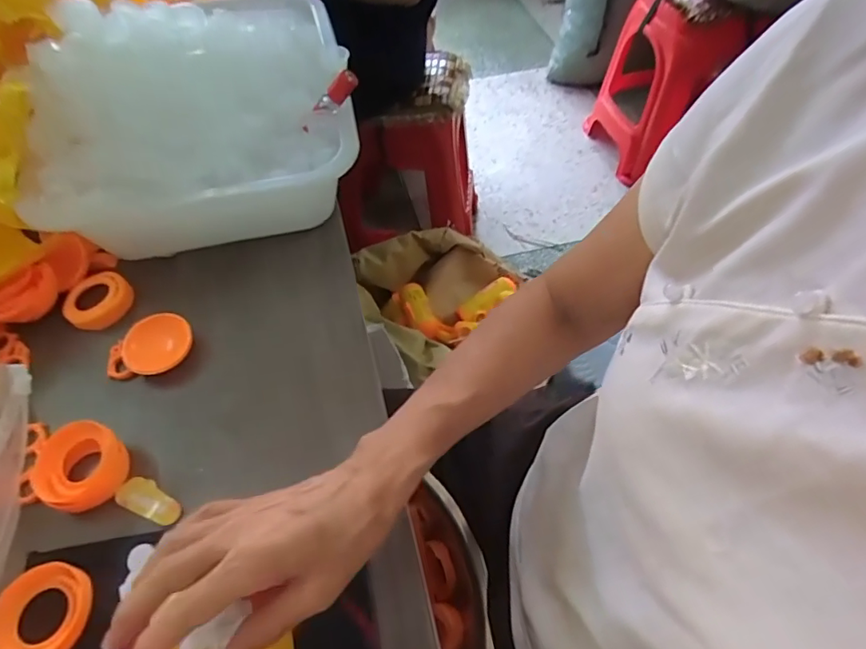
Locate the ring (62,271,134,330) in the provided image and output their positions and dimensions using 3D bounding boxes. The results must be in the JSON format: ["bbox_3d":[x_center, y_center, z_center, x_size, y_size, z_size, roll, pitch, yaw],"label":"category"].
[{"bbox_3d":[-0.307,-0.022,0.474,0.069,0.017,0.055,-2,55,1],"label":"ring"}]

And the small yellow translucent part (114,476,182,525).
[{"bbox_3d":[-0.207,0.127,0.377,0.050,0.008,0.022,17,57,13],"label":"small yellow translucent part"}]

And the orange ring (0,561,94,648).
[{"bbox_3d":[-0.248,0.182,0.327,0.051,0.017,0.057,-11,55,-6],"label":"orange ring"}]

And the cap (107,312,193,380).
[{"bbox_3d":[-0.242,0.020,0.436,0.071,0.026,0.049,-16,56,-9],"label":"cap"}]

